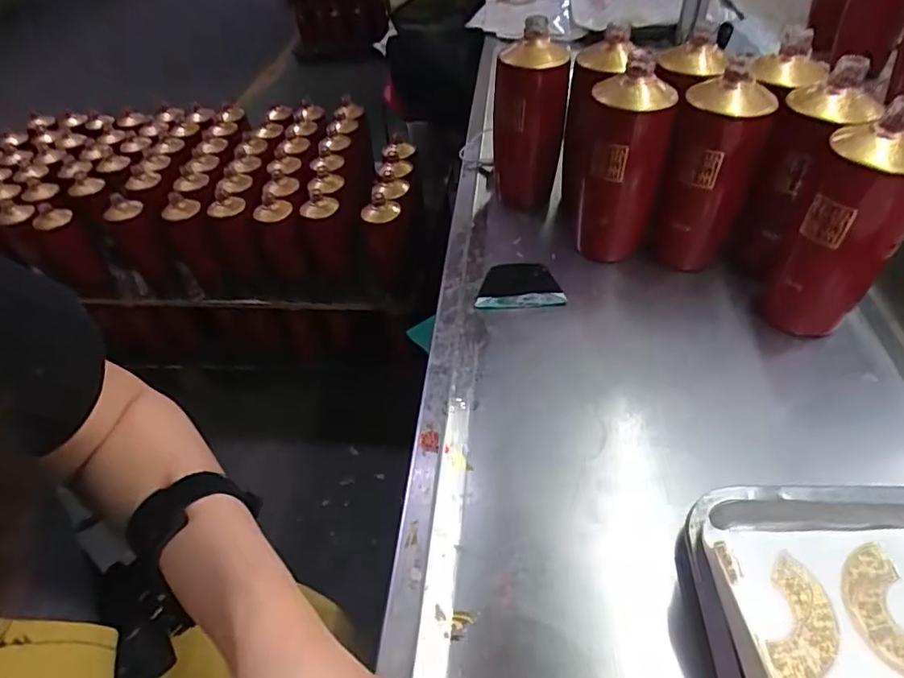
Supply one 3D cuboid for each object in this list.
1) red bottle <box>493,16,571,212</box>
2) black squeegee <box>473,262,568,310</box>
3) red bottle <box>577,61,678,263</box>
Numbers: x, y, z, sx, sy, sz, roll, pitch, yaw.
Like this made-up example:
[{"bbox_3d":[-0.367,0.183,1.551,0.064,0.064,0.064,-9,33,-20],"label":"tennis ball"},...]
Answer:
[{"bbox_3d":[0.096,-0.271,0.682,0.087,0.185,0.086,0,45,7],"label":"red bottle"},{"bbox_3d":[0.072,-0.058,0.586,0.089,0.009,0.065,0,45,7],"label":"black squeegee"},{"bbox_3d":[0.180,-0.188,0.598,0.086,0.194,0.097,5,45,12],"label":"red bottle"}]

